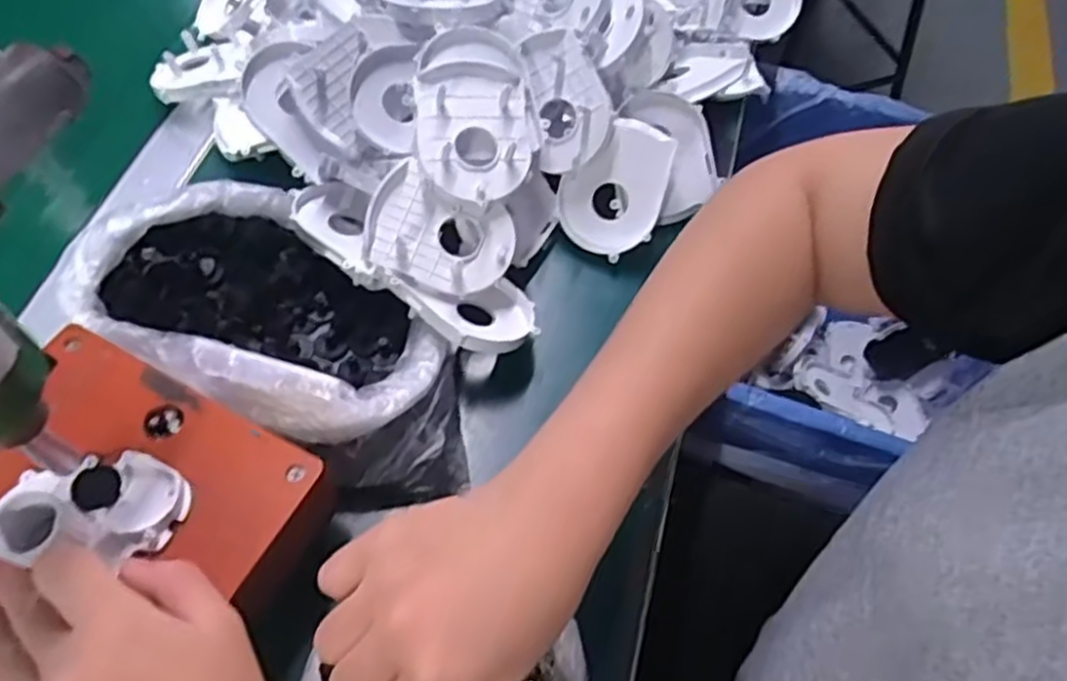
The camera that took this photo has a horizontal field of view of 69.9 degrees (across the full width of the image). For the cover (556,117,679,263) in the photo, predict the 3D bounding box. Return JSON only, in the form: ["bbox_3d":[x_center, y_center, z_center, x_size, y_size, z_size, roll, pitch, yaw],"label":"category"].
[{"bbox_3d":[0.053,-0.098,0.488,0.063,0.013,0.085,27,101,7],"label":"cover"}]

